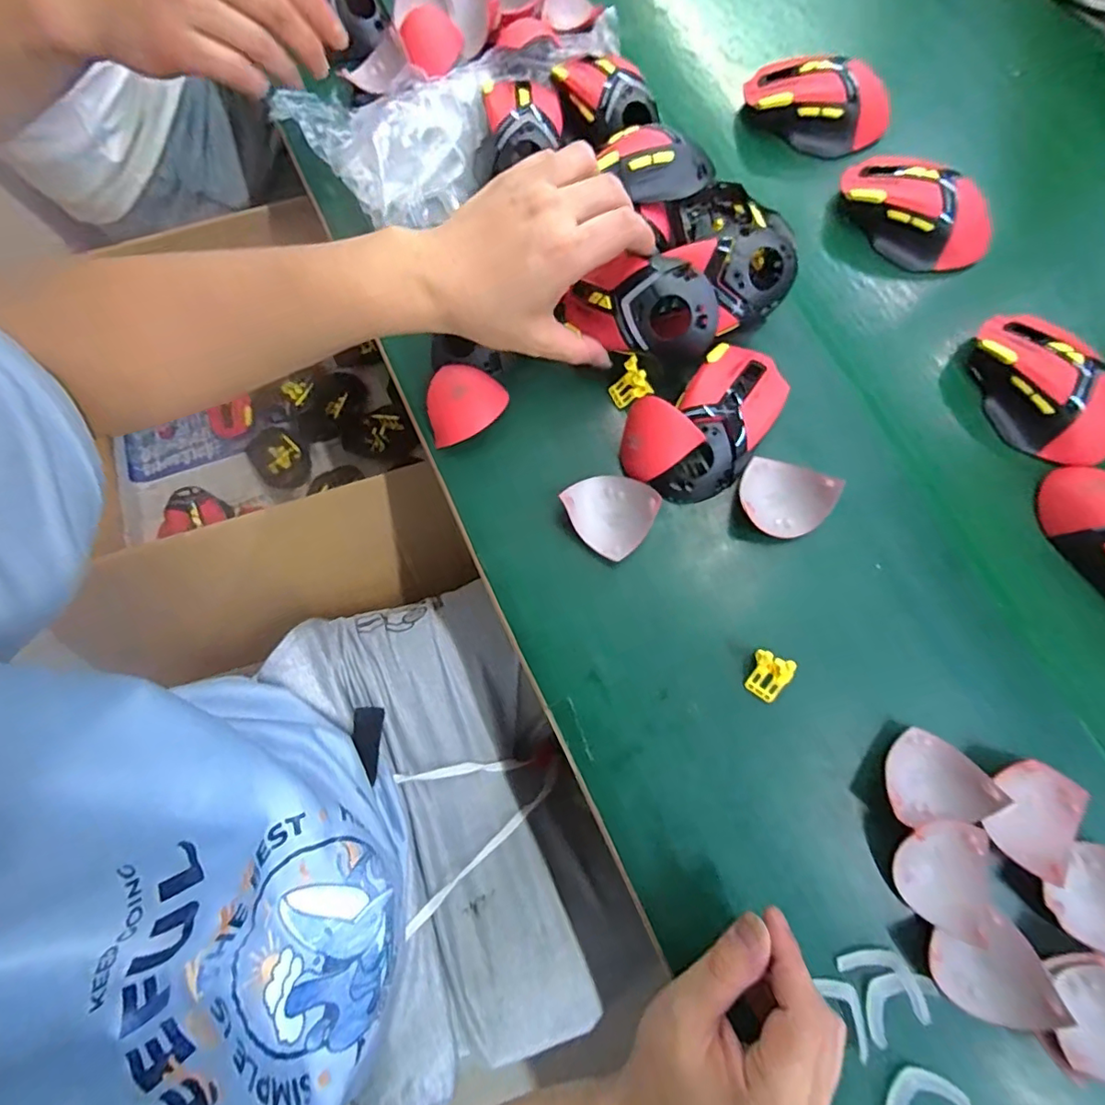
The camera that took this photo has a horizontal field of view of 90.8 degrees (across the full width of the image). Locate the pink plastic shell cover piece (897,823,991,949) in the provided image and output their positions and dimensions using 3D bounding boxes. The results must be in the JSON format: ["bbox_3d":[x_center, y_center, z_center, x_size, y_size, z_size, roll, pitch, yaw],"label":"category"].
[{"bbox_3d":[0.229,0.188,0.316,0.046,0.024,0.059,11,77,5],"label":"pink plastic shell cover piece"}]

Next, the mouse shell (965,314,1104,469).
[{"bbox_3d":[0.350,-0.116,0.388,0.062,0.032,0.123,-28,77,-4],"label":"mouse shell"}]

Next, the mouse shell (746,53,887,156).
[{"bbox_3d":[0.218,-0.369,0.453,0.117,0.042,0.053,16,79,7],"label":"mouse shell"}]

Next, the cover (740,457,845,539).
[{"bbox_3d":[0.158,-0.036,0.370,0.058,0.025,0.052,23,78,7],"label":"cover"}]

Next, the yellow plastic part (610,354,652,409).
[{"bbox_3d":[0.056,-0.121,0.395,0.027,0.036,0.011,50,47,4],"label":"yellow plastic part"}]

